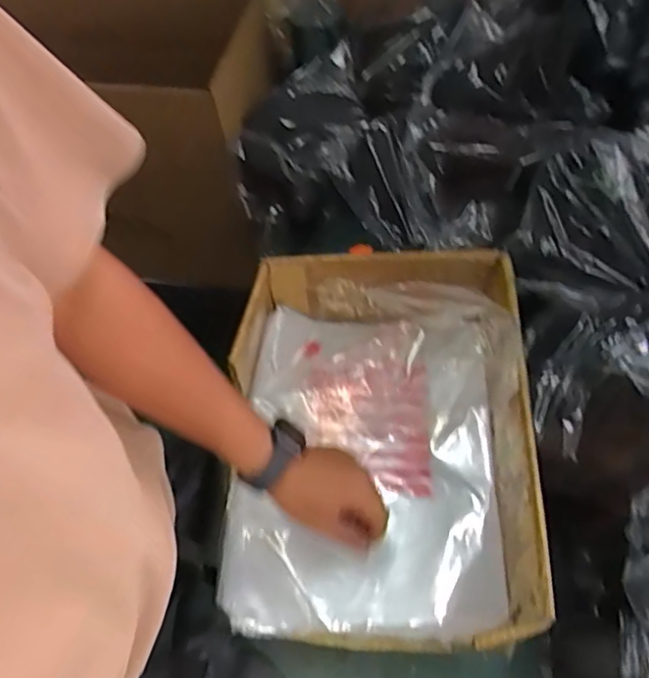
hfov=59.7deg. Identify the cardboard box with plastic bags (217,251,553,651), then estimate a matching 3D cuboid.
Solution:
[{"bbox_3d":[0.054,0.118,0.647,0.318,0.176,0.404,3,61,6],"label":"cardboard box with plastic bags"}]

